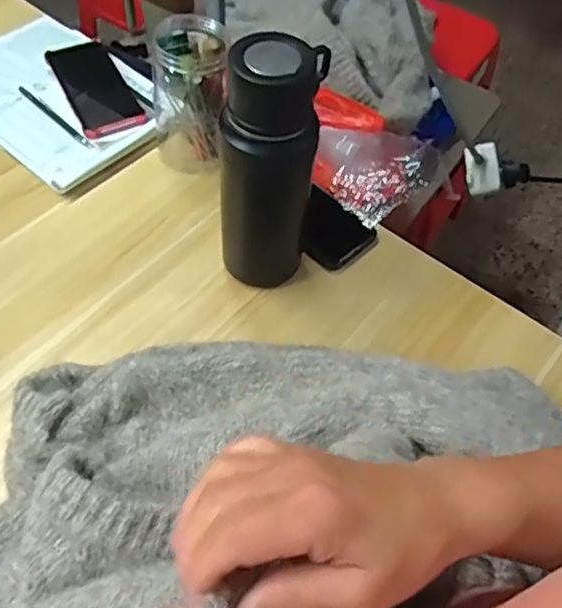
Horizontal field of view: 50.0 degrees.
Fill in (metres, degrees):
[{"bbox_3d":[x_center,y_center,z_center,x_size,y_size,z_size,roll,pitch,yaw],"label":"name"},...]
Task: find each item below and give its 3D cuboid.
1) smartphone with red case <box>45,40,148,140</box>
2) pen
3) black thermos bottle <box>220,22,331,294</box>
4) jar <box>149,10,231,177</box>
[{"bbox_3d":[-0.239,-0.277,0.775,0.076,0.018,0.177,-23,61,-19],"label":"smartphone with red case"},{"bbox_3d":[-0.284,-0.234,0.758,0.153,0.004,0.011,39,61,20],"label":"pen"},{"bbox_3d":[-0.008,-0.120,0.555,0.075,0.243,0.074,12,56,3],"label":"black thermos bottle"},{"bbox_3d":[-0.101,-0.237,0.681,0.084,0.146,0.082,-1,56,-6],"label":"jar"}]

